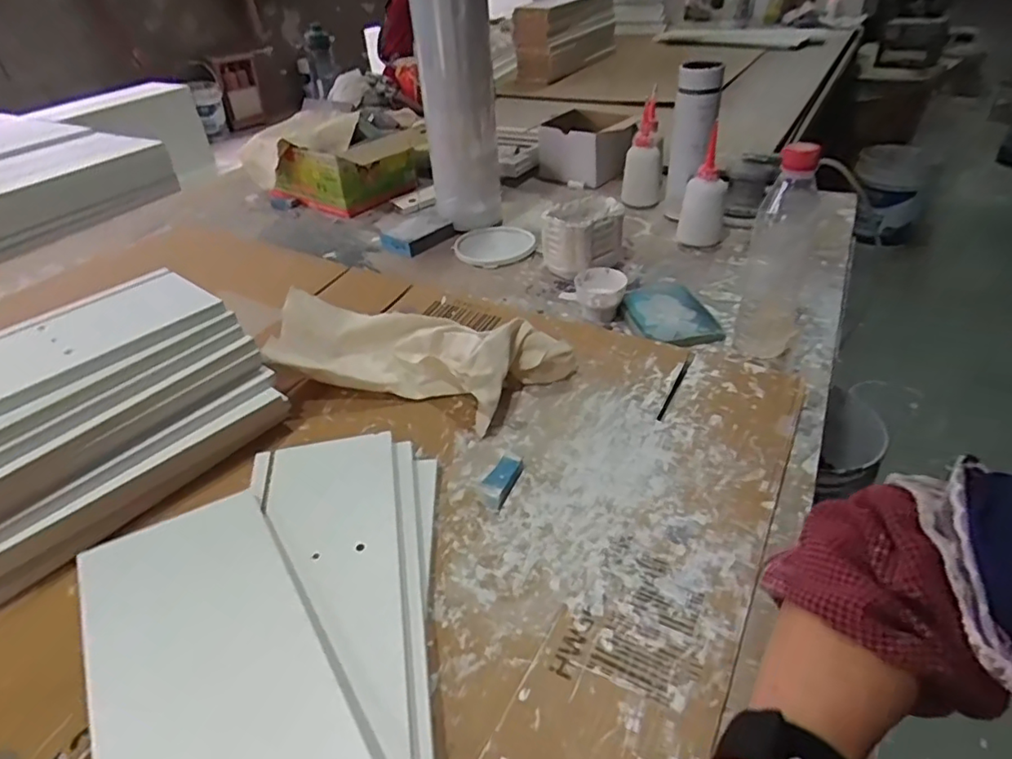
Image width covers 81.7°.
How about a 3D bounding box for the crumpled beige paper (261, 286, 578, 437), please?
[{"bbox_3d":[-0.104,-0.026,0.634,0.330,0.067,0.115,8,40,18],"label":"crumpled beige paper"}]

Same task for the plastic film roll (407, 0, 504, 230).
[{"bbox_3d":[-0.071,-0.455,0.836,0.104,0.506,0.101,-2,38,2],"label":"plastic film roll"}]

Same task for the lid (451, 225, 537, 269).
[{"bbox_3d":[-0.015,-0.216,0.933,0.130,0.017,0.130,-4,37,3],"label":"lid"}]

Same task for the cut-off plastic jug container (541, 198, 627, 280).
[{"bbox_3d":[0.111,-0.203,0.834,0.121,0.084,0.086,-33,45,-31],"label":"cut-off plastic jug container"}]

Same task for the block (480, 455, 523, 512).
[{"bbox_3d":[-0.003,0.090,0.523,0.022,0.016,0.054,16,42,26],"label":"block"}]

